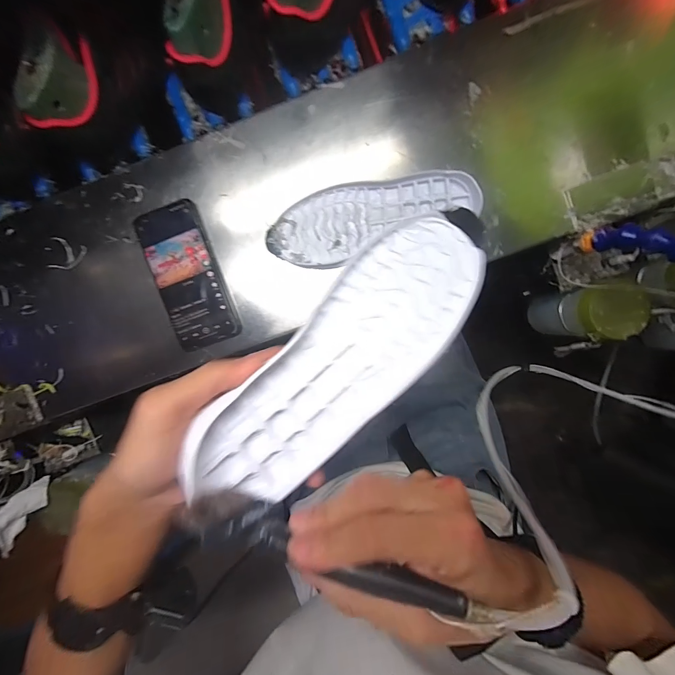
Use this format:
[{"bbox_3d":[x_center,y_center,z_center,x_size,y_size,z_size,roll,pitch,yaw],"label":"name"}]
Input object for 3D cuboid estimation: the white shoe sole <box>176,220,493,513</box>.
[{"bbox_3d":[0.009,0.015,0.215,0.236,0.030,0.087,-45,91,-8],"label":"white shoe sole"}]

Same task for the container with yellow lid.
[{"bbox_3d":[0.332,-0.036,0.428,0.074,0.122,0.069,-7,95,2],"label":"container with yellow lid"}]

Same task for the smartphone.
[{"bbox_3d":[-0.170,-0.069,0.362,0.074,0.014,0.159,-19,95,3],"label":"smartphone"}]

